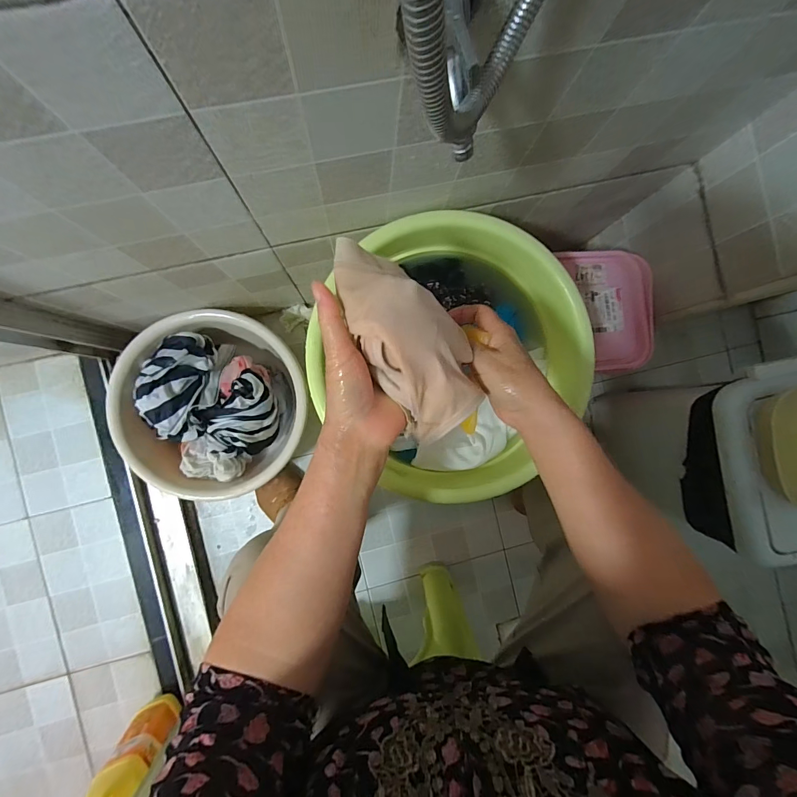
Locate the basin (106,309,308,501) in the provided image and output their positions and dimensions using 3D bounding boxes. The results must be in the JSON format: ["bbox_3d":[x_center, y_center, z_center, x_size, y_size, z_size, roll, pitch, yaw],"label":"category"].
[{"bbox_3d":[-0.326,0.016,0.671,0.300,0.124,0.315,0,89,-6],"label":"basin"}]

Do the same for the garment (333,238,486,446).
[{"bbox_3d":[0.011,-0.047,0.297,0.080,0.054,0.161,-35,107,-6],"label":"garment"}]

